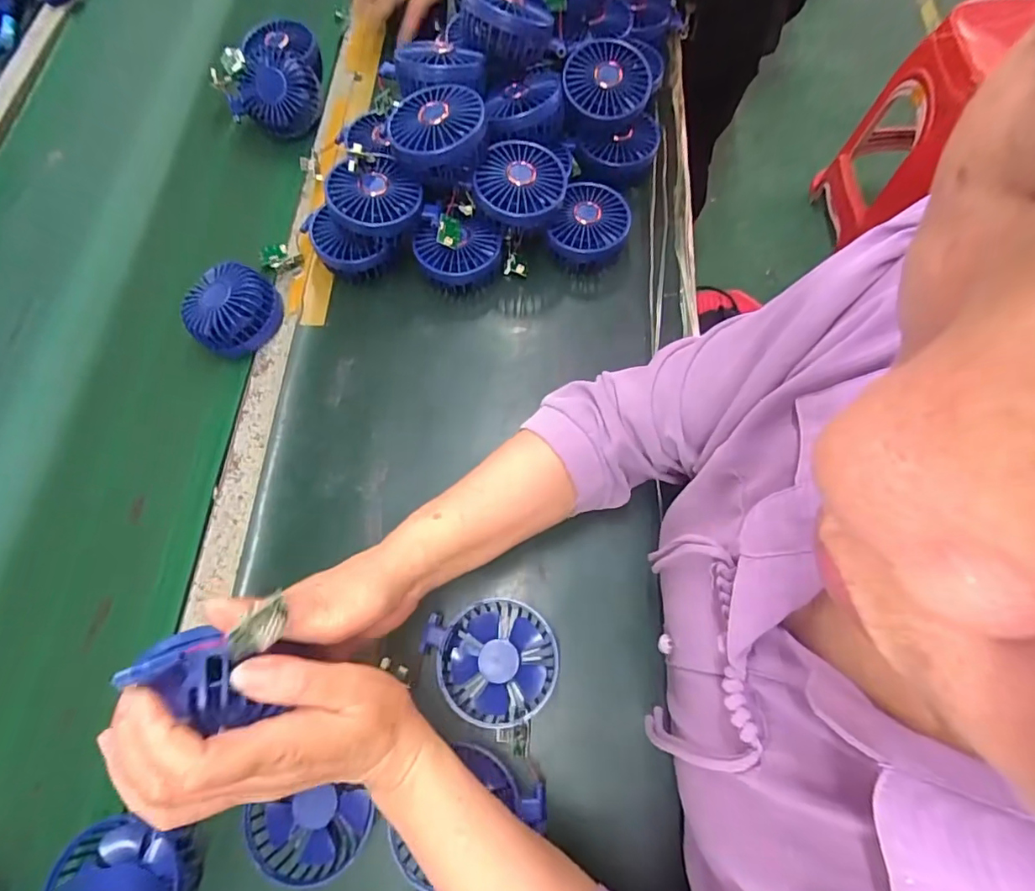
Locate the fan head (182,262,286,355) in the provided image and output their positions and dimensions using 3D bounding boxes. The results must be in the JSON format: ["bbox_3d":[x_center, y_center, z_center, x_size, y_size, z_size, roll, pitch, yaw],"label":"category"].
[{"bbox_3d":[-0.280,-0.134,0.522,0.085,0.044,0.079,-41,75,-15],"label":"fan head"}]

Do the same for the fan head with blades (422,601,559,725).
[{"bbox_3d":[-0.017,0.168,0.418,0.091,0.035,0.090,0,69,-1],"label":"fan head with blades"}]

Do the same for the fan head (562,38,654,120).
[{"bbox_3d":[0.090,-0.378,0.547,0.088,0.023,0.081,-23,83,-2],"label":"fan head"}]

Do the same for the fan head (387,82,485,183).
[{"bbox_3d":[-0.073,-0.286,0.492,0.090,0.046,0.088,-2,69,2],"label":"fan head"}]

